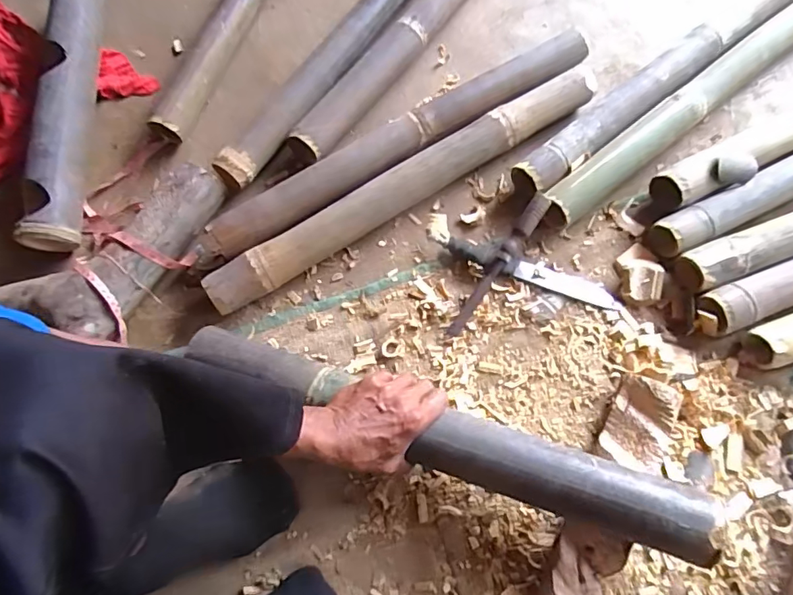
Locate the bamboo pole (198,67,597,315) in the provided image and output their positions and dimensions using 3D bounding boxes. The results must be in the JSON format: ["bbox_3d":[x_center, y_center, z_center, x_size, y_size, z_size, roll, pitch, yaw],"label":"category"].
[{"bbox_3d":[0.017,-0.166,0.747,0.647,0.072,0.058,-32,74,-10],"label":"bamboo pole"}]

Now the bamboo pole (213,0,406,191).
[{"bbox_3d":[-0.080,-0.432,0.827,0.069,0.059,0.641,33,74,11],"label":"bamboo pole"}]

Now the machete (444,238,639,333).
[{"bbox_3d":[0.212,-0.033,0.718,0.284,0.018,0.043,24,73,8],"label":"machete"}]

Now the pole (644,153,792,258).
[{"bbox_3d":[0.642,-0.205,0.750,0.603,0.054,0.059,-25,73,-8],"label":"pole"}]

